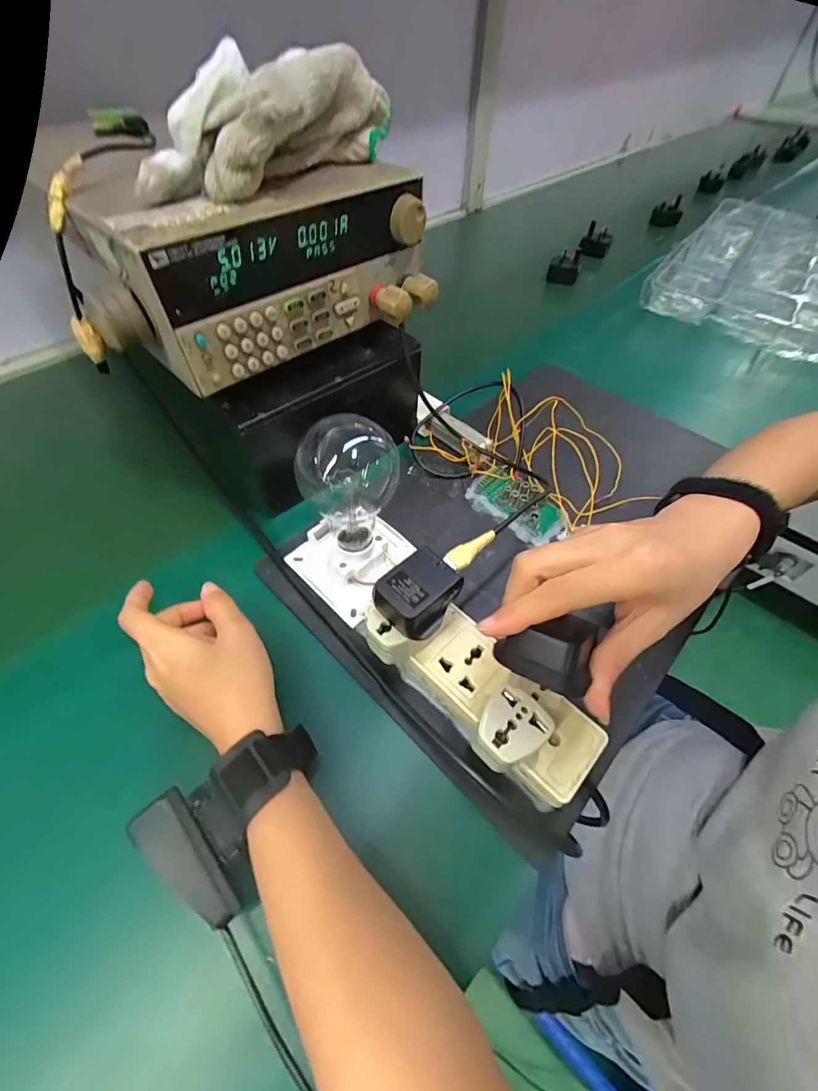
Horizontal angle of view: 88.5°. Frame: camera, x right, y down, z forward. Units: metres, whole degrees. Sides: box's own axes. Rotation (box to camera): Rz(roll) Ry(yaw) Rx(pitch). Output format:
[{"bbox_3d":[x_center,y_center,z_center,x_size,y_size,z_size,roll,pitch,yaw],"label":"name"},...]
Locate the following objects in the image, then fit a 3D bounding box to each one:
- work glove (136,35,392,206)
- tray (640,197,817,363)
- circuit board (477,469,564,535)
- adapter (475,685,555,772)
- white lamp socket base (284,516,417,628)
[{"bbox_3d":[-0.087,-0.275,0.271,0.073,0.054,0.192,23,57,14],"label":"work glove"},{"bbox_3d":[0.652,-0.447,0.686,0.379,0.043,0.612,33,60,20],"label":"tray"},{"bbox_3d":[0.102,-0.044,0.394,0.042,0.021,0.078,-35,62,-23],"label":"circuit board"},{"bbox_3d":[0.055,0.108,0.241,0.043,0.034,0.034,-38,64,-25],"label":"adapter"},{"bbox_3d":[-0.045,0.005,0.347,0.088,0.031,0.088,38,62,22],"label":"white lamp socket base"}]

